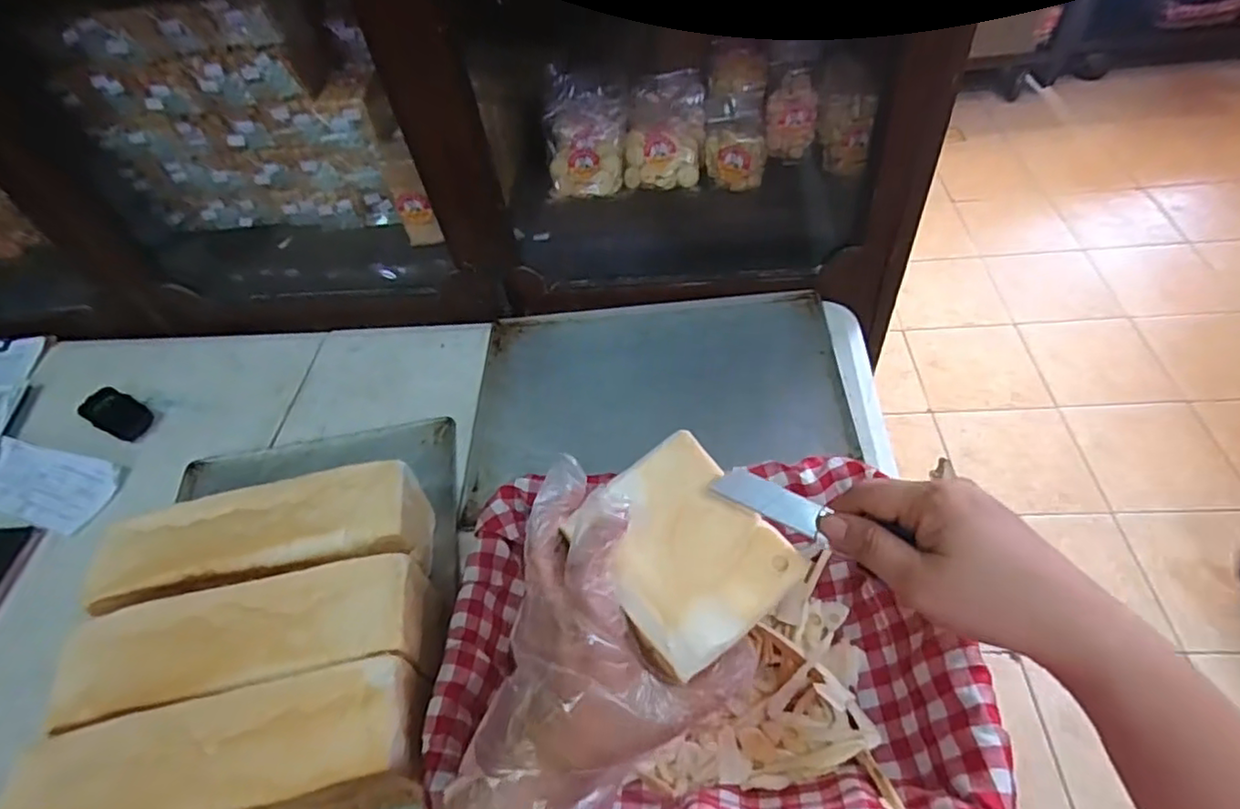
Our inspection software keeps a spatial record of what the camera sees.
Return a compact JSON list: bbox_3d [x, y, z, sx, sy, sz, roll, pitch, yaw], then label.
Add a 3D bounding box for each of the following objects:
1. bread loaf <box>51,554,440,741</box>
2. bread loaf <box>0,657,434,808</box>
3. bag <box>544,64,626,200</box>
[{"bbox_3d":[-0.321,0.230,0.576,0.288,0.116,0.097,-12,51,-4],"label":"bread loaf"},{"bbox_3d":[-0.307,0.293,0.501,0.295,0.102,0.095,-13,51,-5],"label":"bread loaf"},{"bbox_3d":[-0.051,-0.383,0.911,0.111,0.045,0.166,2,89,7],"label":"bag"}]

